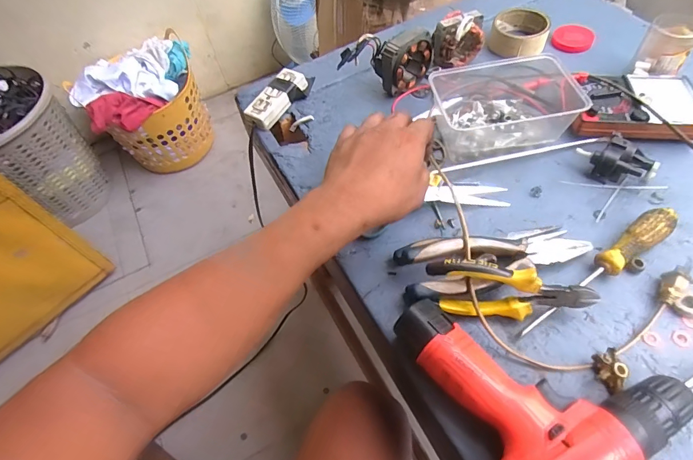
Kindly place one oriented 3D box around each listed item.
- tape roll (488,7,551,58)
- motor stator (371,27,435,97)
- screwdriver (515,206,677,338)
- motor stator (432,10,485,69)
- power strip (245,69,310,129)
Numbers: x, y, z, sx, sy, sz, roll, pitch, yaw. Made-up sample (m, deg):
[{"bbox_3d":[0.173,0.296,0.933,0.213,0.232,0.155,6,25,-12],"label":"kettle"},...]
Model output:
[{"bbox_3d":[0.277,-0.314,0.637,0.083,0.032,0.093,16,60,15],"label":"tape roll"},{"bbox_3d":[0.086,-0.255,0.593,0.088,0.080,0.045,-36,61,-17],"label":"motor stator"},{"bbox_3d":[0.255,0.040,0.404,0.209,0.033,0.028,-30,60,-14],"label":"screwdriver"},{"bbox_3d":[0.171,-0.294,0.610,0.073,0.074,0.054,-37,61,-18],"label":"motor stator"},{"bbox_3d":[-0.110,-0.209,0.622,0.053,0.024,0.111,21,62,20],"label":"power strip"}]

